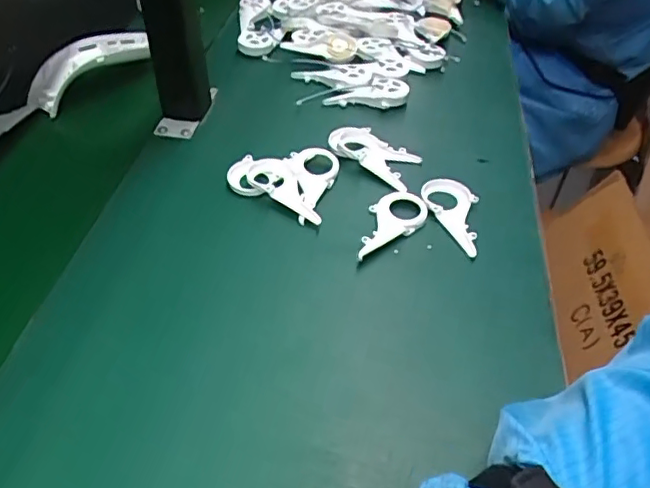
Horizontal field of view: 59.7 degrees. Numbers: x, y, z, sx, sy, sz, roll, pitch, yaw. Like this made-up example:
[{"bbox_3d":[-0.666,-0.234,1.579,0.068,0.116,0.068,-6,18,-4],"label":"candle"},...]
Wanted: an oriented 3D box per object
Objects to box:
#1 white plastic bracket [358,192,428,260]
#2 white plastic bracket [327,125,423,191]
[{"bbox_3d":[0.060,-0.018,0.484,0.050,0.009,0.085,10,46,7],"label":"white plastic bracket"},{"bbox_3d":[0.049,-0.092,0.550,0.093,0.019,0.052,30,51,24],"label":"white plastic bracket"}]

